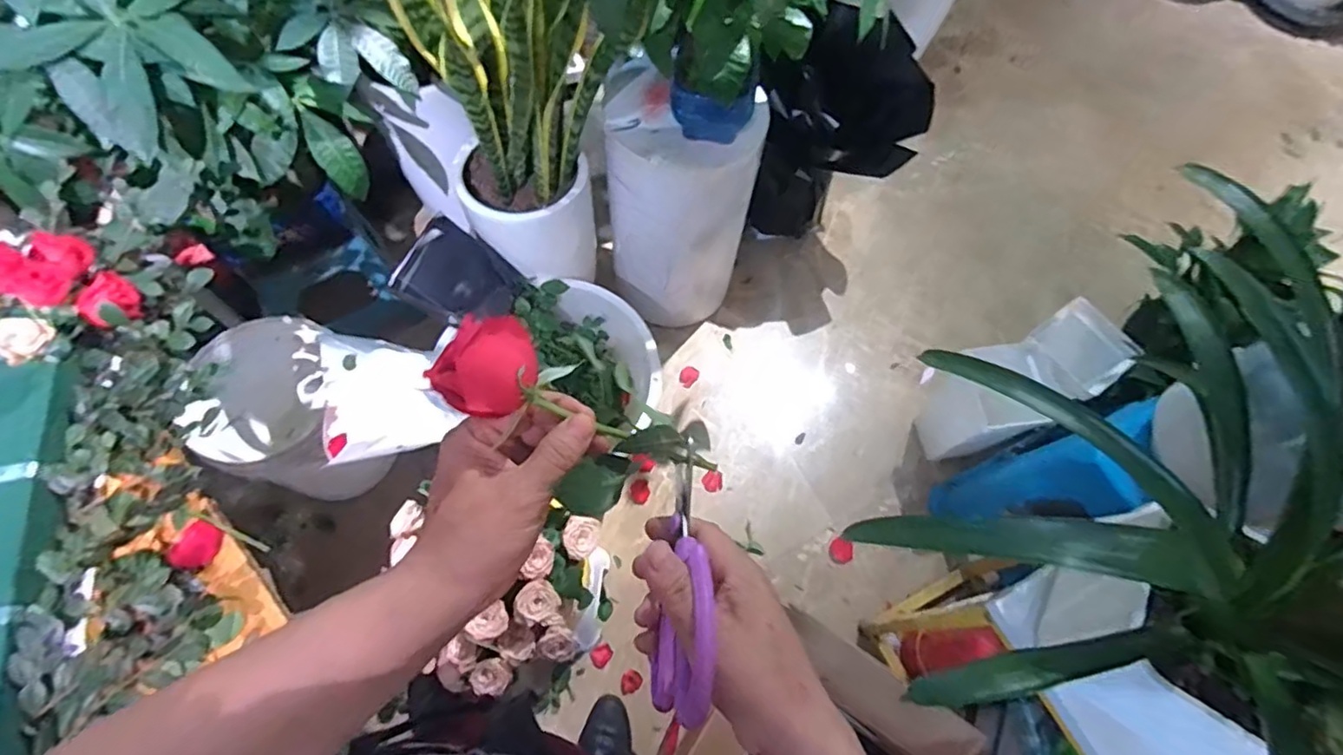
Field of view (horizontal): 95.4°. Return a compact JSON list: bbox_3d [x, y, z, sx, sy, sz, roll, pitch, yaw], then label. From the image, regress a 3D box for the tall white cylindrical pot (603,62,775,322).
[{"bbox_3d":[0.008,-0.358,1.386,0.304,0.555,0.275,0,66,-3],"label":"tall white cylindrical pot"}]

